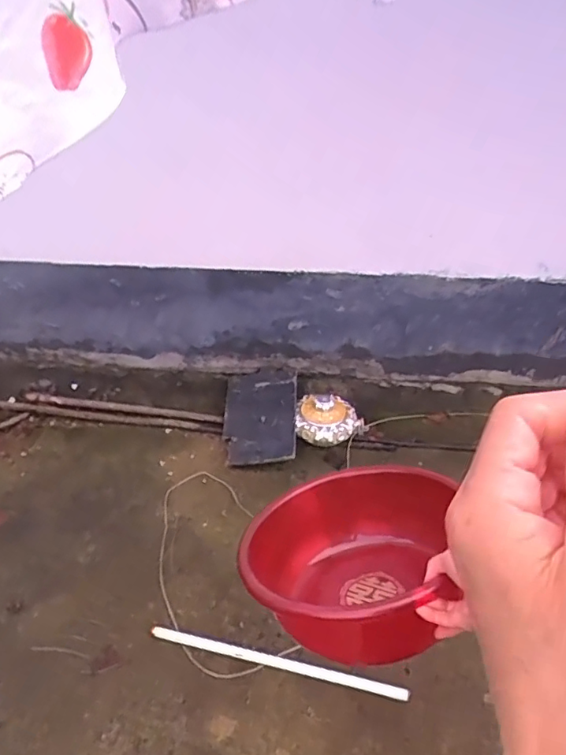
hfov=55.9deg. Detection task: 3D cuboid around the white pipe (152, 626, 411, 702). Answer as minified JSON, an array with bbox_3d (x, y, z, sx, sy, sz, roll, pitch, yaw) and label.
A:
[{"bbox_3d":[-0.014,0.664,1.245,0.608,0.021,0.022,8,43,10],"label":"white pipe"}]

